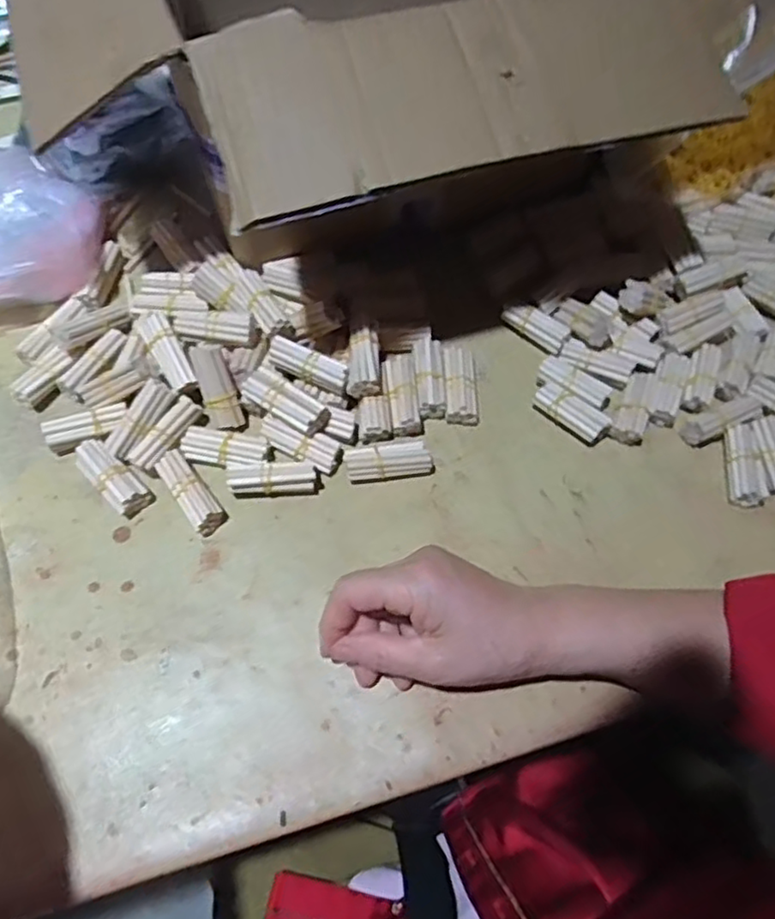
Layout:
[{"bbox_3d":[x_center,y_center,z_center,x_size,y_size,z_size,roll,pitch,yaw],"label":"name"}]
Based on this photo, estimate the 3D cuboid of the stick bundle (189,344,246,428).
[{"bbox_3d":[-0.113,-0.048,0.440,0.023,0.013,0.057,-19,113,-8],"label":"stick bundle"}]

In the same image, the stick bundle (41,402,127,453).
[{"bbox_3d":[-0.200,-0.021,0.441,0.053,0.013,0.022,-16,66,-9],"label":"stick bundle"}]

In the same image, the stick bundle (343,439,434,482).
[{"bbox_3d":[0.001,0.002,0.437,0.055,0.018,0.022,-9,65,-6],"label":"stick bundle"}]

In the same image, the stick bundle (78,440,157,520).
[{"bbox_3d":[-0.179,0.011,0.429,0.056,0.014,0.023,40,70,16],"label":"stick bundle"}]

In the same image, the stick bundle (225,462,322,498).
[{"bbox_3d":[-0.074,0.013,0.427,0.058,0.020,0.018,-6,65,-5],"label":"stick bundle"}]

